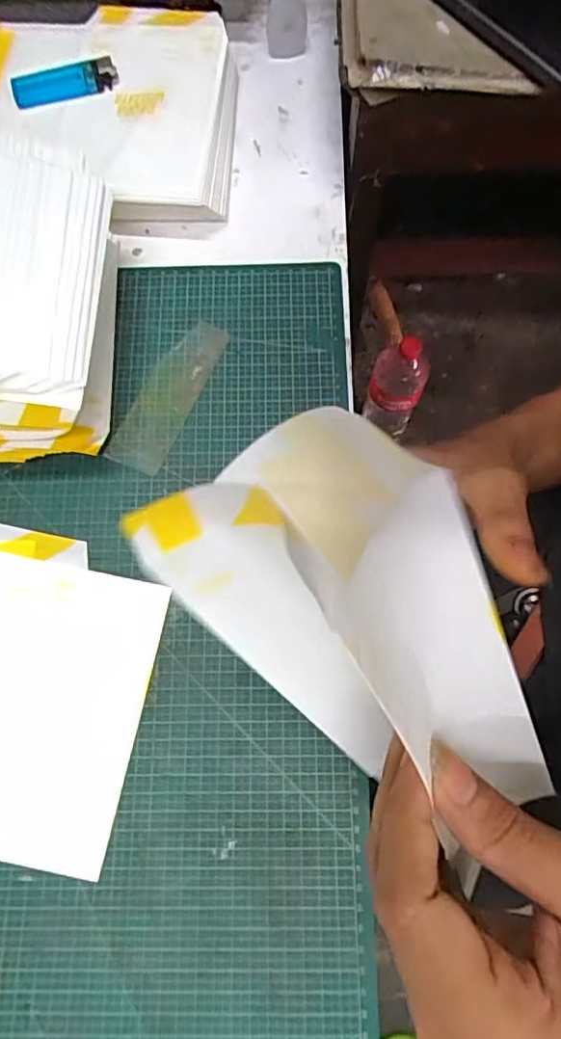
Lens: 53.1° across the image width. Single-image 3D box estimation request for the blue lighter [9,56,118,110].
[{"bbox_3d":[-0.167,-0.339,0.436,0.080,0.011,0.026,-21,75,-4],"label":"blue lighter"}]

